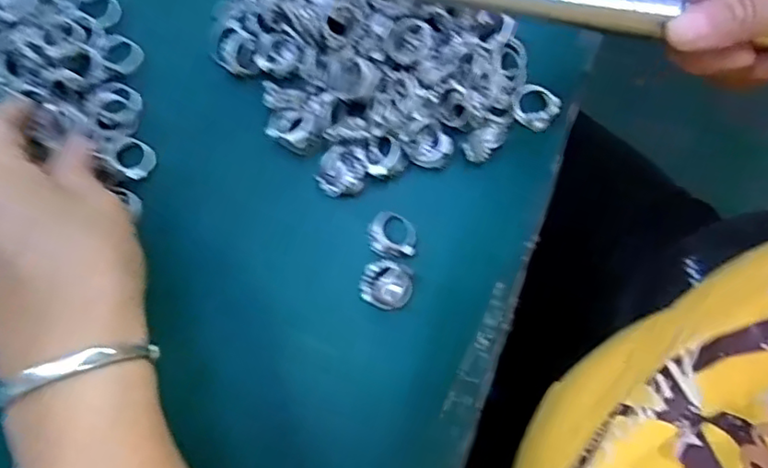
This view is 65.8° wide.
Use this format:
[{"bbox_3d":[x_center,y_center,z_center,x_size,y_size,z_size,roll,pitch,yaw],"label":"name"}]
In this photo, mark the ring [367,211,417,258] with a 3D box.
[{"bbox_3d":[0.004,0.000,0.298,0.024,0.011,0.023,0,79,-1],"label":"ring"}]

